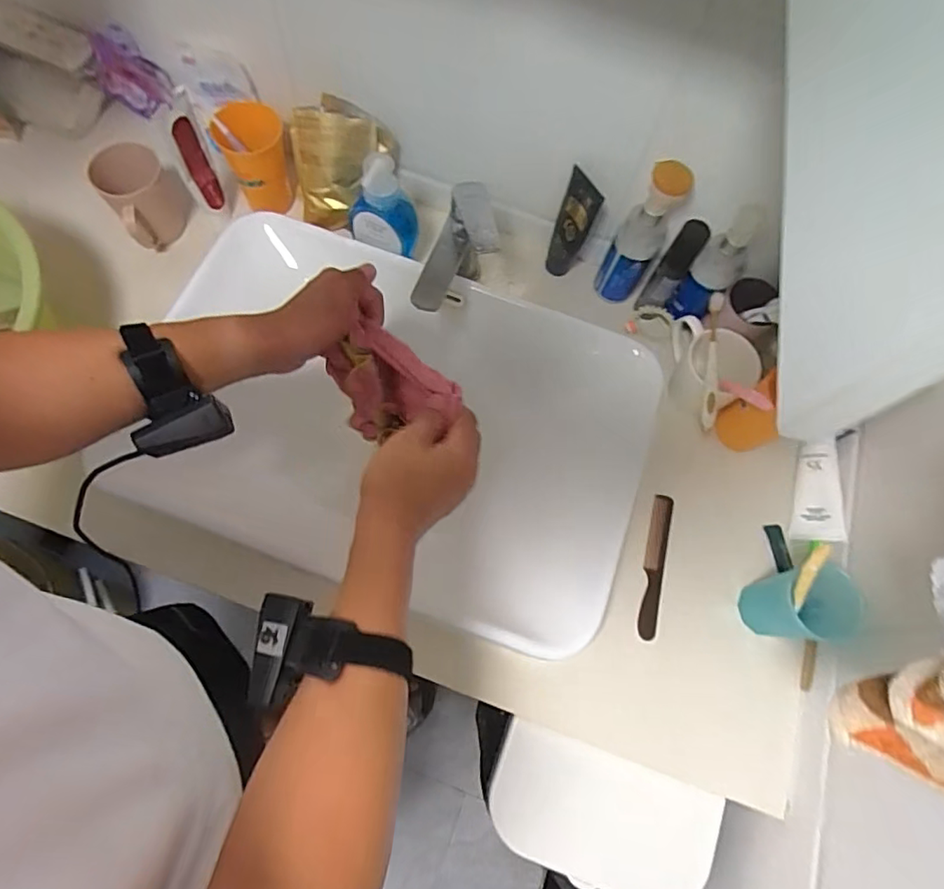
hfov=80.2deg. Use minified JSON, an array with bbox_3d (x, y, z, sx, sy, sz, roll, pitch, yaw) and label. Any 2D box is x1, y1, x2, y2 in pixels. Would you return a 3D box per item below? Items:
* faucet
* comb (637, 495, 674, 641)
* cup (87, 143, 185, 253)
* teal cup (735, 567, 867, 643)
[{"bbox_3d":[-0.018,-0.213,0.675,0.062,0.113,0.165,19,69,2],"label":"faucet"},{"bbox_3d":[0.219,0.144,0.670,0.027,0.007,0.170,15,69,0],"label":"comb"},{"bbox_3d":[-0.403,-0.298,0.696,0.074,0.108,0.070,2,70,-5],"label":"cup"},{"bbox_3d":[0.360,0.180,0.618,0.080,0.094,0.076,-4,70,-7],"label":"teal cup"}]

